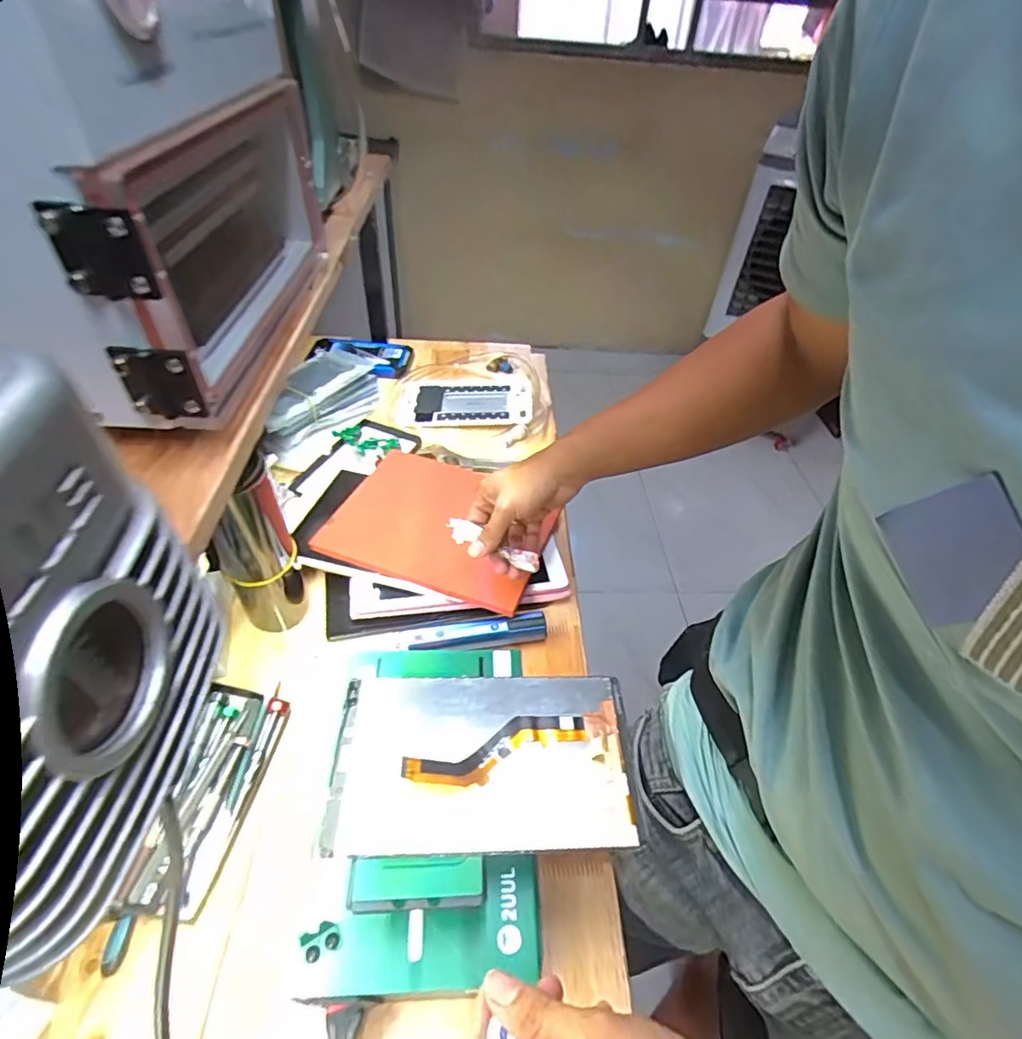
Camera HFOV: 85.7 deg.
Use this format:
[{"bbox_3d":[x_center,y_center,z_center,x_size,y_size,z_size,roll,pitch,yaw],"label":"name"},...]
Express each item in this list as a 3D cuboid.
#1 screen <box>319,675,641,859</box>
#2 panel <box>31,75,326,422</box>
[{"bbox_3d":[-0.019,0.159,0.374,0.197,0.014,0.117,0,47,-4],"label":"screen"},{"bbox_3d":[-0.180,-0.187,0.363,0.040,0.143,0.283,3,45,-2],"label":"panel"}]

